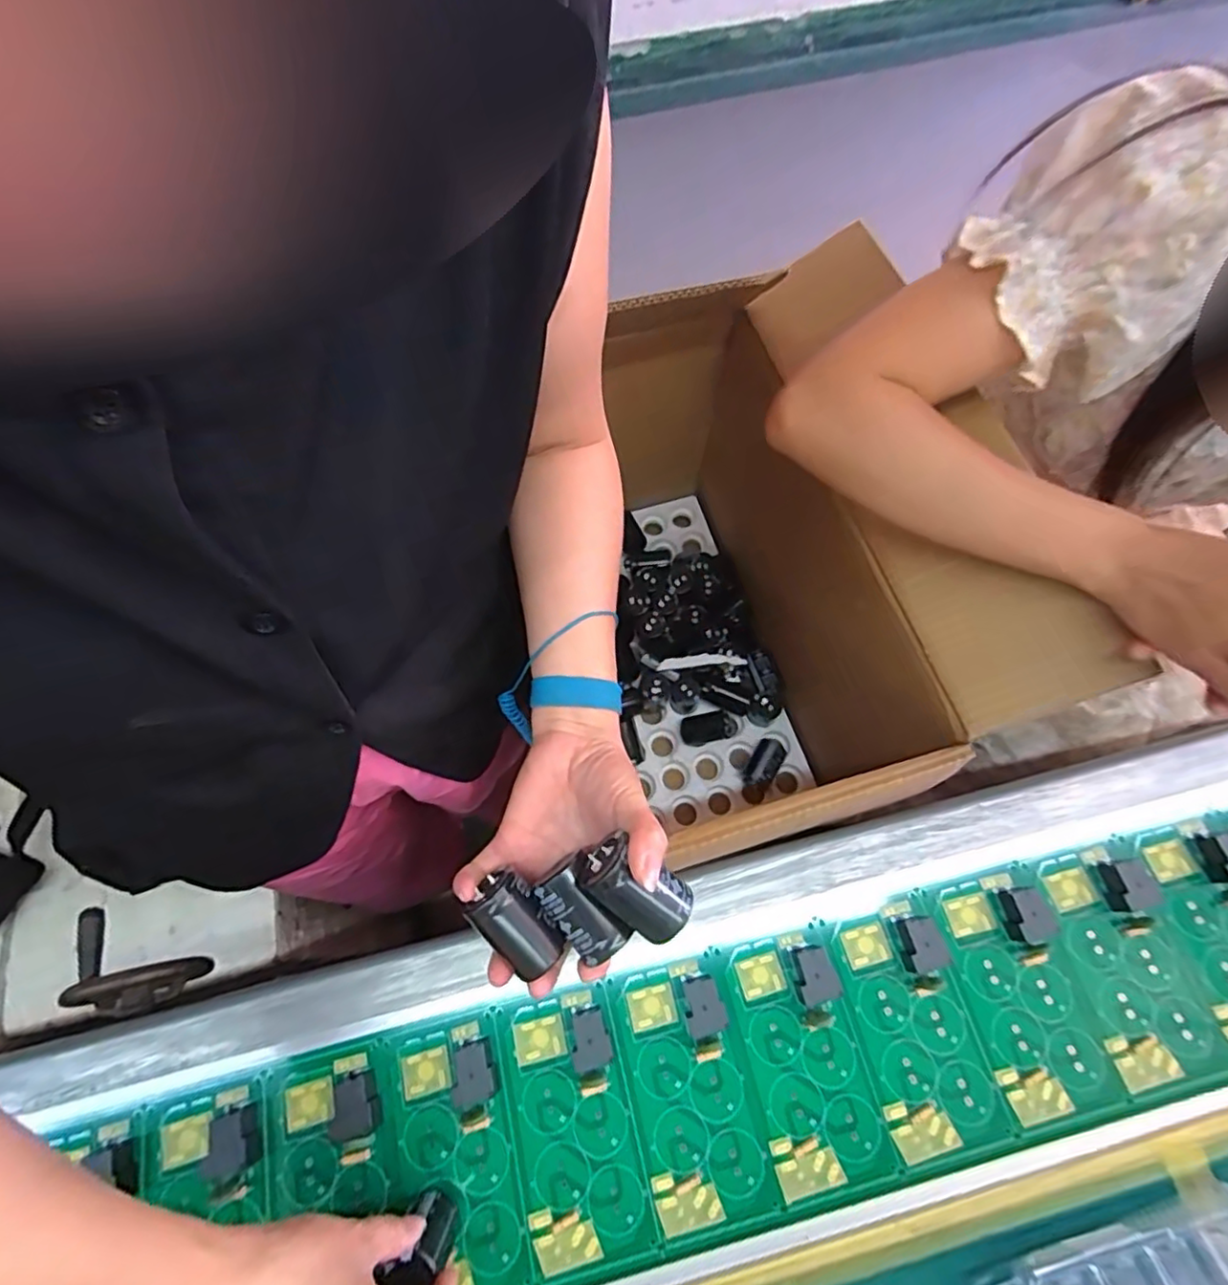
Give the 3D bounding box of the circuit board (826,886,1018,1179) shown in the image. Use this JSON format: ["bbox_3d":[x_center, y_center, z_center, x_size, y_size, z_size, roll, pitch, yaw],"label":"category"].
[{"bbox_3d":[0.203,0.256,0.421,0.077,0.018,0.150,-13,68,-3],"label":"circuit board"}]

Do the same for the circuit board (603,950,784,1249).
[{"bbox_3d":[0.049,0.295,0.411,0.077,0.020,0.151,-14,68,-4],"label":"circuit board"}]

